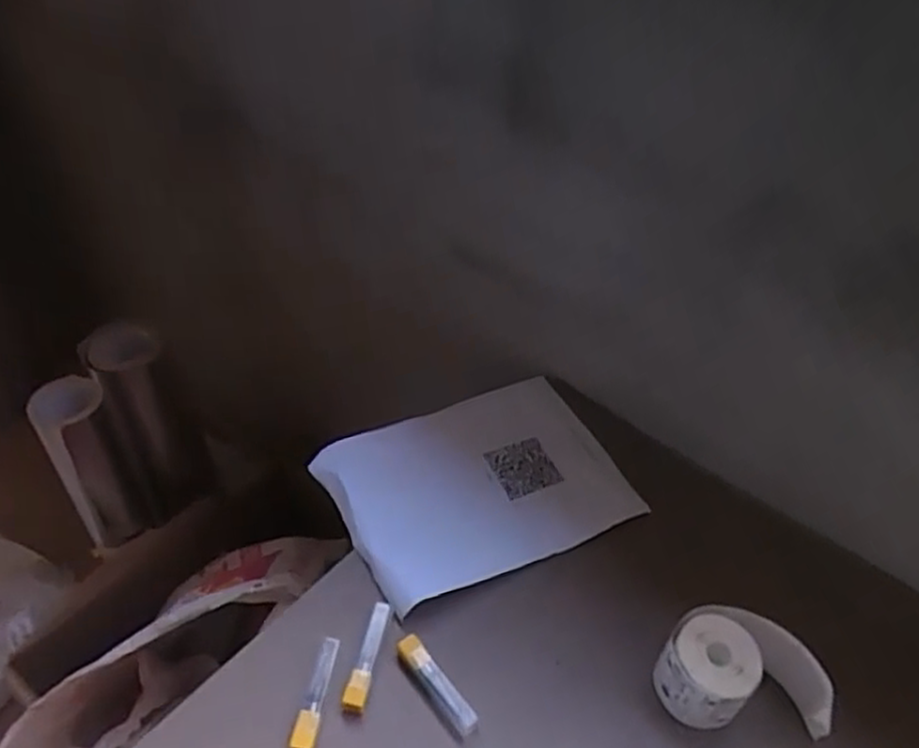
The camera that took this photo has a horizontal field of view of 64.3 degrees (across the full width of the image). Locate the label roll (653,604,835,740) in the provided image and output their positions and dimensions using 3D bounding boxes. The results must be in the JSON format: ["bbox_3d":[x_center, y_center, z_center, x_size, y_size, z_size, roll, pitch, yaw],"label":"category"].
[{"bbox_3d":[0.227,0.238,0.586,0.124,0.067,0.074,9,44,6],"label":"label roll"}]

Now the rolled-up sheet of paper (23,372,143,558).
[{"bbox_3d":[-0.575,0.143,1.150,0.100,0.319,0.091,-20,49,-22],"label":"rolled-up sheet of paper"}]

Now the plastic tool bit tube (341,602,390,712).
[{"bbox_3d":[-0.076,0.231,0.601,0.017,0.019,0.085,10,44,6],"label":"plastic tool bit tube"}]

